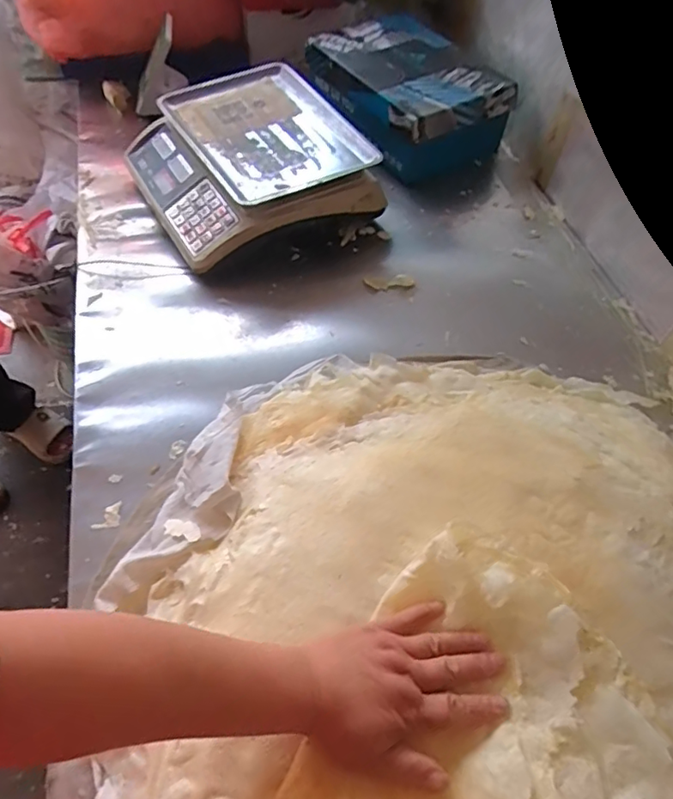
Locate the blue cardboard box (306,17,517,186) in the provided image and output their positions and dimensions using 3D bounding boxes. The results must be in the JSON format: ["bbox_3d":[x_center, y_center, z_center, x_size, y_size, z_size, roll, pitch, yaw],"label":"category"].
[{"bbox_3d":[0.131,-0.571,1.065,0.254,0.149,0.343,-28,60,-22],"label":"blue cardboard box"}]

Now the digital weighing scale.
[{"bbox_3d":[-0.147,-0.385,0.924,0.329,0.131,0.343,-25,58,-20],"label":"digital weighing scale"}]

